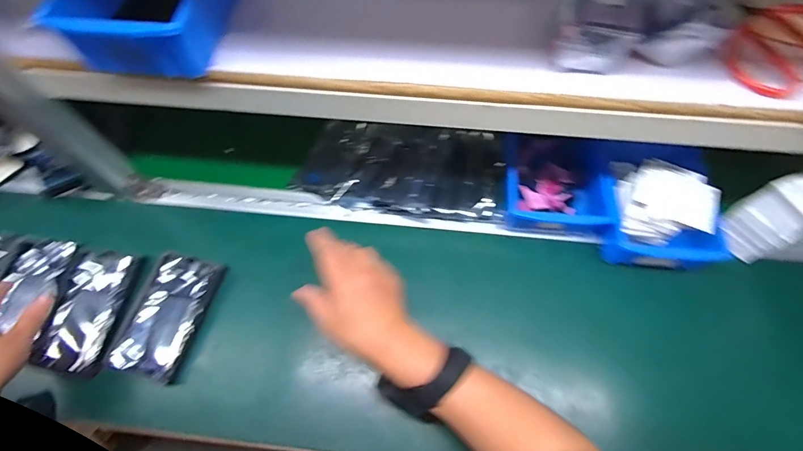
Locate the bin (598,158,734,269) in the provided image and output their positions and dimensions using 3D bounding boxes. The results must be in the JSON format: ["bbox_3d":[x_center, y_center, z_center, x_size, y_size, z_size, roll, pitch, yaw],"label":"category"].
[{"bbox_3d":[0.337,-0.015,0.513,0.142,0.094,0.123,10,64,7],"label":"bin"}]

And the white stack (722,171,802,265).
[{"bbox_3d":[0.482,-0.013,0.500,0.073,0.098,0.071,-22,65,-9],"label":"white stack"}]

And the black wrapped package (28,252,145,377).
[{"bbox_3d":[-0.410,0.111,0.518,0.086,0.020,0.158,3,63,3],"label":"black wrapped package"}]

